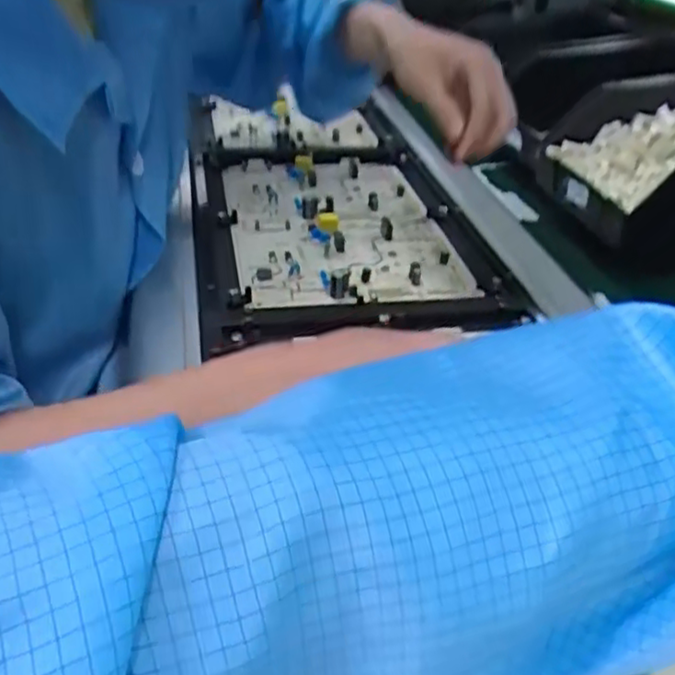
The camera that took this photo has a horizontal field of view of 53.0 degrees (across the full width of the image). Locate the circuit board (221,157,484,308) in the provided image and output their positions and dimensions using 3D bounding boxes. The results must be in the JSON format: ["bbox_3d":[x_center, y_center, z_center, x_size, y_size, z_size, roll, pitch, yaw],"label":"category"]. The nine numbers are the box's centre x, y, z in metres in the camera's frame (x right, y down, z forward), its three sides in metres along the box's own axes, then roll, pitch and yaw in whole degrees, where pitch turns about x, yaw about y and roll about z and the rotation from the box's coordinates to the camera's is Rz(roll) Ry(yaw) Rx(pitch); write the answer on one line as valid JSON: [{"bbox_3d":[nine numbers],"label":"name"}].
[{"bbox_3d":[-0.004,-0.113,0.653,0.192,0.025,0.288,-4,34,-11],"label":"circuit board"}]

